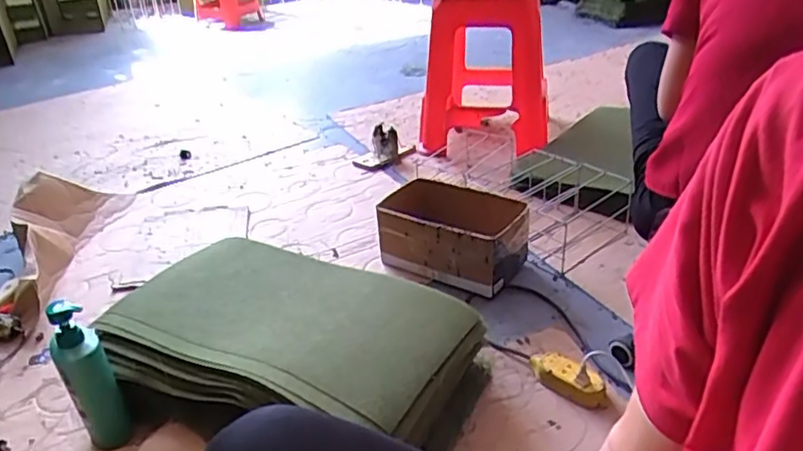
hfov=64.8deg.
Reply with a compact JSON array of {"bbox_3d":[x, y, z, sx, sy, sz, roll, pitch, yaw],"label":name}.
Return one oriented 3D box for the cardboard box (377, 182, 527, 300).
[{"bbox_3d":[0.112,0.018,1.368,0.286,0.153,0.175,17,37,29],"label":"cardboard box"}]

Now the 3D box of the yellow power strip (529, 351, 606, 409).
[{"bbox_3d":[0.277,0.254,1.061,0.139,0.039,0.063,21,38,33],"label":"yellow power strip"}]

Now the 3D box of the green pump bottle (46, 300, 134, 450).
[{"bbox_3d":[-0.474,0.229,0.959,0.067,0.249,0.068,-20,36,-27],"label":"green pump bottle"}]

